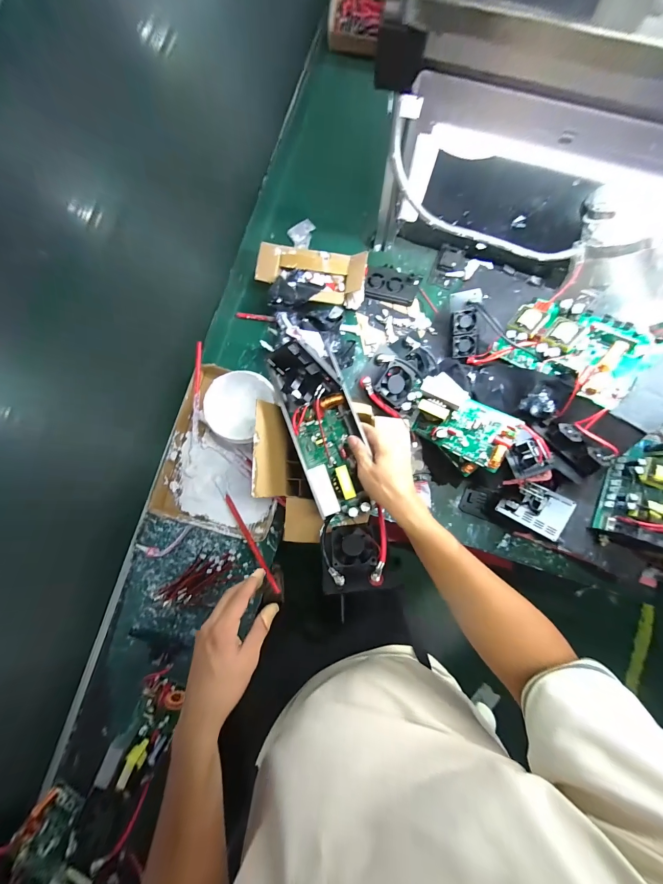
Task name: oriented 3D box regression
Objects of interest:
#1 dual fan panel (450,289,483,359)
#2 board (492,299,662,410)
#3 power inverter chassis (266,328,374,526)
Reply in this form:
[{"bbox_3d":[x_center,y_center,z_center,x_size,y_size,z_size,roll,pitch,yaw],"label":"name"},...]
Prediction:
[{"bbox_3d":[0.249,-0.217,0.559,0.050,0.022,0.116,-4,102,1],"label":"dual fan panel"},{"bbox_3d":[0.397,-0.161,0.501,0.207,0.045,0.129,39,98,24],"label":"board"},{"bbox_3d":[-0.010,-0.014,0.452,0.103,0.076,0.271,-16,96,-1],"label":"power inverter chassis"}]

